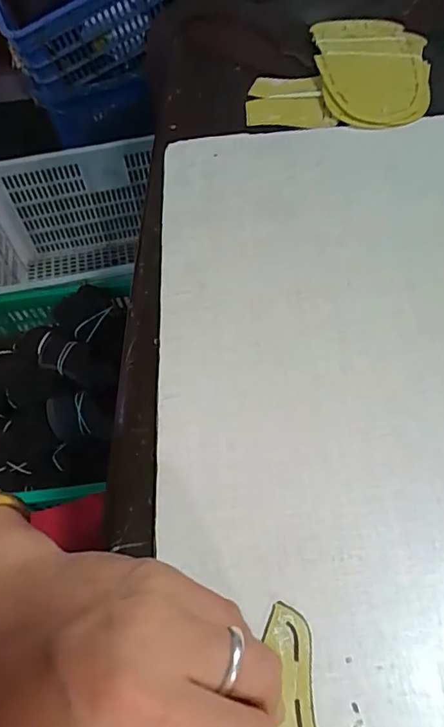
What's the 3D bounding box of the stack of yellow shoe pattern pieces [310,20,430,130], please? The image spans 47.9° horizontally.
[{"bbox_3d":[0.147,-0.285,0.480,0.107,0.010,0.188,0,56,4],"label":"stack of yellow shoe pattern pieces"}]

